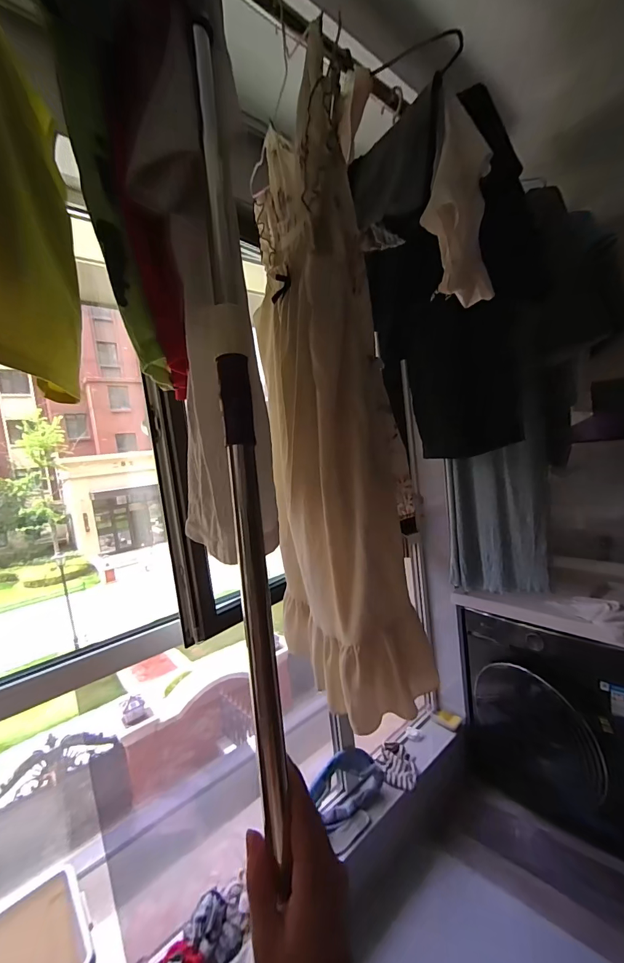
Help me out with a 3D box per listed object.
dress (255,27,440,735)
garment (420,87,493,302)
[{"bbox_3d":[0.009,-0.114,0.665,0.122,0.930,0.296,-10,5,-26],"label":"dress"},{"bbox_3d":[0.228,-0.423,0.573,0.086,0.265,0.074,-3,7,44],"label":"garment"}]

